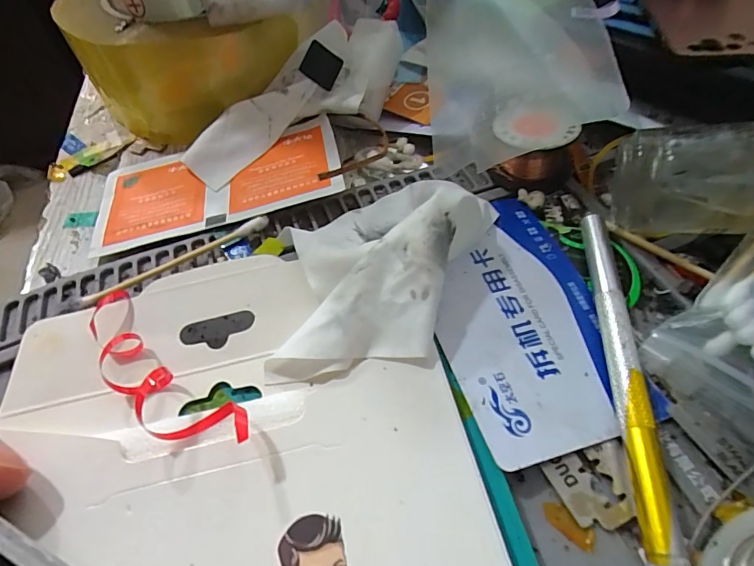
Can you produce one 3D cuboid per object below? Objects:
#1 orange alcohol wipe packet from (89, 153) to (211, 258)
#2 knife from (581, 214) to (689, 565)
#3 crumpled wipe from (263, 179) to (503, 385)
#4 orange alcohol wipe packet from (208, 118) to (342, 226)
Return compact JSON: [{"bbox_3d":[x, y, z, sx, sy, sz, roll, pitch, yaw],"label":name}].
[{"bbox_3d":[-0.090,-0.034,0.171,0.046,0.004,0.048,-14,56,2],"label":"orange alcohol wipe packet"},{"bbox_3d":[0.066,0.028,0.112,0.008,0.009,0.115,5,54,5],"label":"knife"},{"bbox_3d":[0.000,-0.005,0.125,0.054,0.023,0.070,13,55,11],"label":"crumpled wipe"},{"bbox_3d":[-0.042,-0.046,0.170,0.053,0.004,0.047,-16,52,0],"label":"orange alcohol wipe packet"}]

